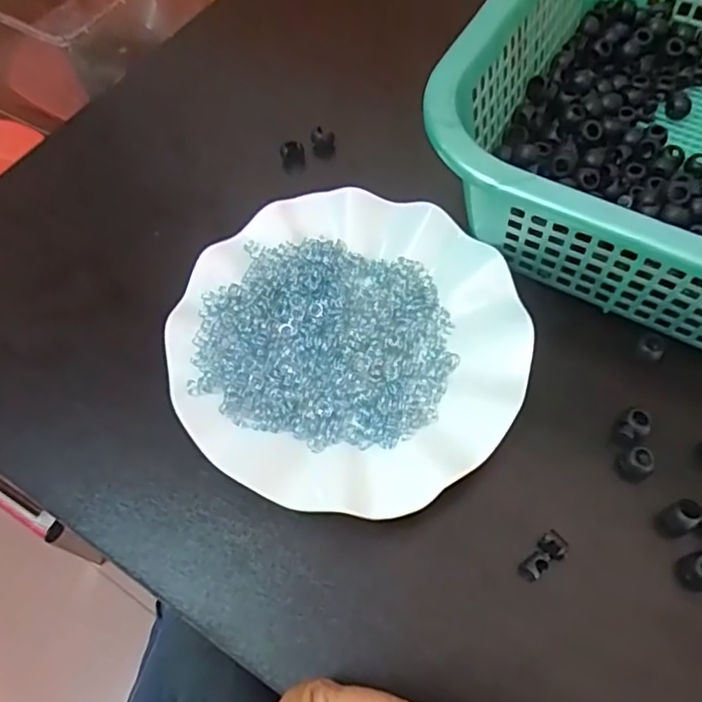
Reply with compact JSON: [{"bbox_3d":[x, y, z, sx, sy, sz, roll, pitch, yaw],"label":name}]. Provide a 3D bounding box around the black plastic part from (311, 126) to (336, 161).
[{"bbox_3d":[-0.019,-0.144,0.421,0.016,0.018,0.012,0,62,3],"label":"black plastic part"}]

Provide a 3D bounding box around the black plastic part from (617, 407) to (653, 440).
[{"bbox_3d":[0.143,0.039,0.308,0.016,0.015,0.012,-42,68,-17],"label":"black plastic part"}]

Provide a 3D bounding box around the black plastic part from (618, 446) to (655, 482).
[{"bbox_3d":[0.141,0.056,0.299,0.014,0.014,0.013,-1,62,2],"label":"black plastic part"}]

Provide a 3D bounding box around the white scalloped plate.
[{"bbox_3d":[-0.002,-0.006,0.328,0.178,0.028,0.180,-1,62,2],"label":"white scalloped plate"}]

